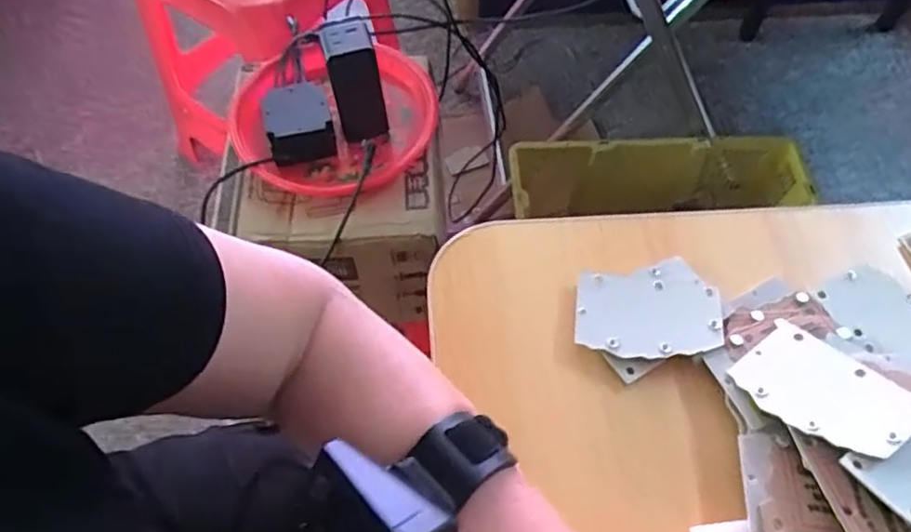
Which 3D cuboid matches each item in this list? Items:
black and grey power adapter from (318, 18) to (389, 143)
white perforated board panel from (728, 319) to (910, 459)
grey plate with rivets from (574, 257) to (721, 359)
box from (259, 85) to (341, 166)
[{"bbox_3d":[-0.112,-0.200,0.763,0.055,0.145,0.054,-12,60,-7],"label":"black and grey power adapter"},{"bbox_3d":[0.194,0.066,0.353,0.054,0.005,0.084,-35,40,-17],"label":"white perforated board panel"},{"bbox_3d":[0.114,0.025,0.402,0.086,0.008,0.063,-5,59,-3],"label":"grey plate with rivets"},{"bbox_3d":[-0.181,-0.167,0.768,0.074,0.049,0.083,-17,60,-10],"label":"box"}]

